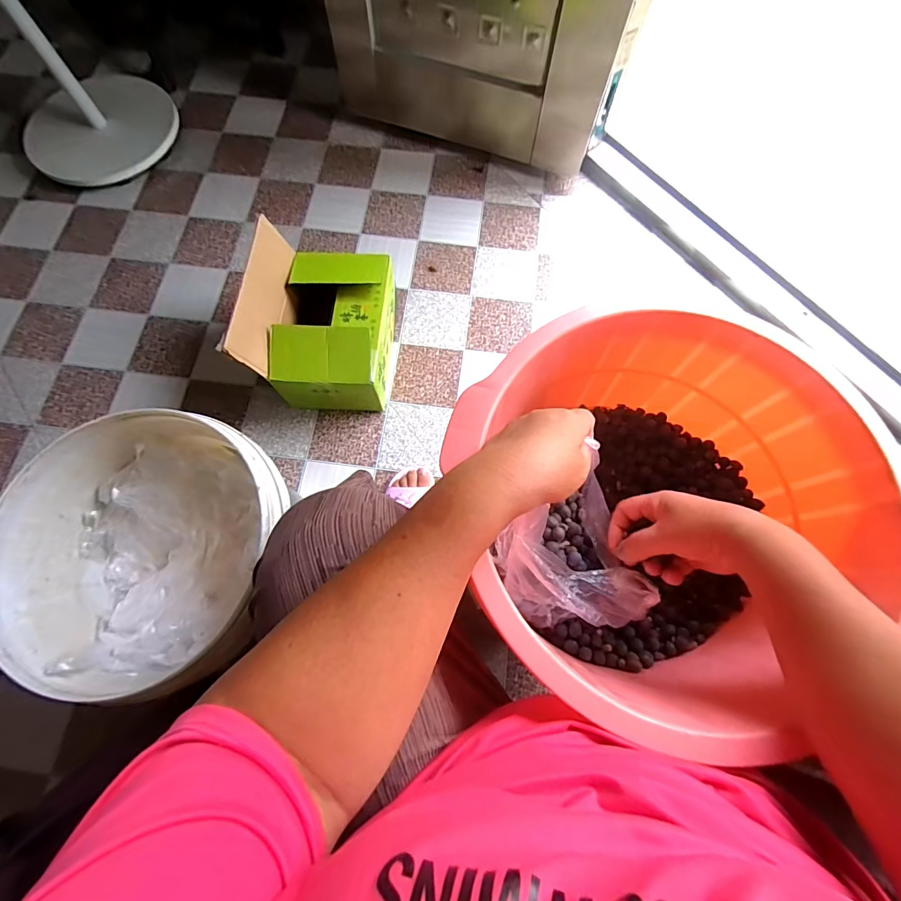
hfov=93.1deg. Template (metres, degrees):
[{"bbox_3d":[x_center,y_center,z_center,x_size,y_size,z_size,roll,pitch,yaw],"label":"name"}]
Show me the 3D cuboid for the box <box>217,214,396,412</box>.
[{"bbox_3d":[-0.237,-0.240,0.818,0.225,0.217,0.289,5,73,1],"label":"box"}]

